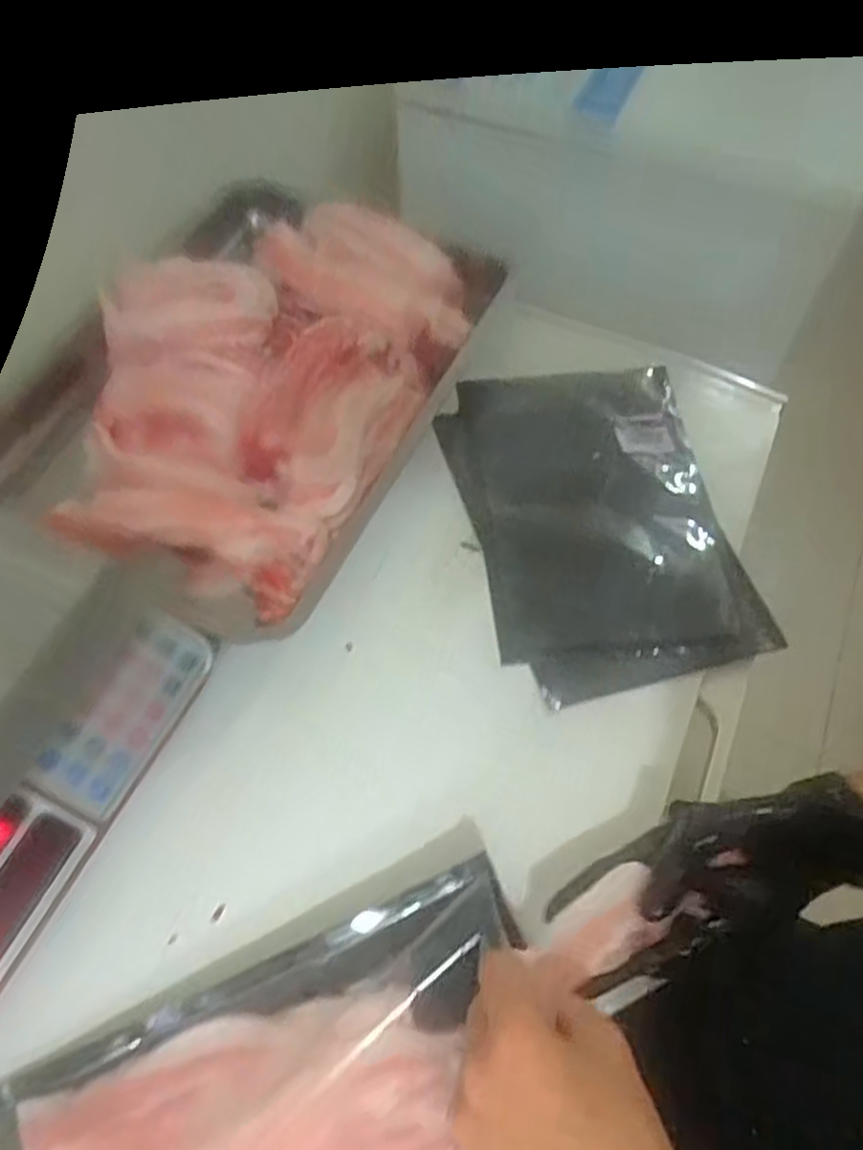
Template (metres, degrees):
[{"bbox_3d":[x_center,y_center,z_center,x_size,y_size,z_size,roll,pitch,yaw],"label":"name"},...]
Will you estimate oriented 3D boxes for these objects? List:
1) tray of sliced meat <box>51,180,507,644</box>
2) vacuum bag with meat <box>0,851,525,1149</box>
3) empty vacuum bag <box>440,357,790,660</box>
[{"bbox_3d":[-0.156,-0.187,0.682,0.297,0.110,0.436,21,59,13],"label":"tray of sliced meat"},{"bbox_3d":[-0.068,0.293,0.408,0.288,0.026,0.181,-23,60,-15],"label":"vacuum bag with meat"},{"bbox_3d":[0.134,-0.058,0.656,0.212,0.026,0.290,-14,62,-7],"label":"empty vacuum bag"}]

